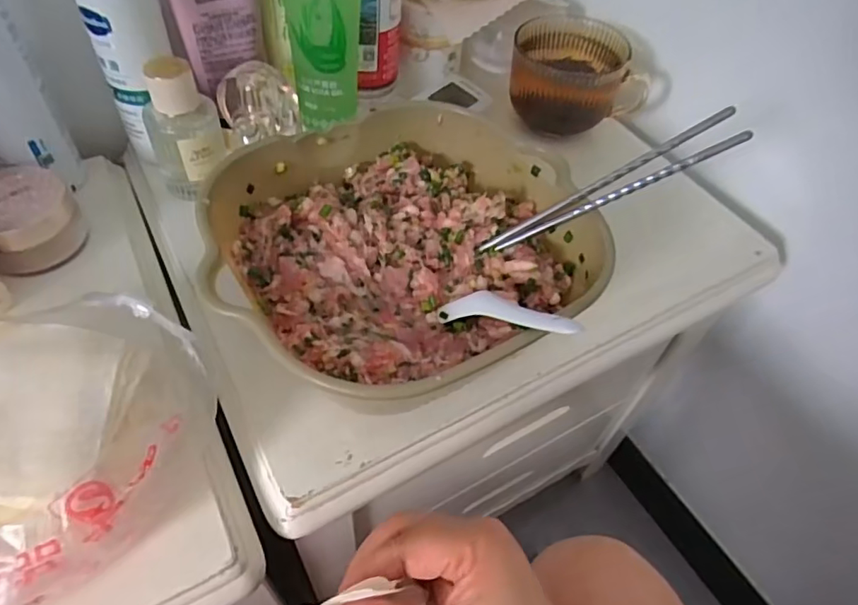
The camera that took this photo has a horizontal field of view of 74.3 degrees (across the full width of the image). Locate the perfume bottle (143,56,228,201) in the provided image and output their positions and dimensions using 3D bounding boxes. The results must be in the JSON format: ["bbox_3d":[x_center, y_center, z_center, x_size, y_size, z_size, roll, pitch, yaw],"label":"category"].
[{"bbox_3d":[-0.182,-0.127,0.426,0.052,0.102,0.043,-18,55,-19],"label":"perfume bottle"}]

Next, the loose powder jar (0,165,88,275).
[{"bbox_3d":[-0.286,-0.059,0.399,0.067,0.049,0.077,-35,62,-28],"label":"loose powder jar"}]

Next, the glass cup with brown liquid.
[{"bbox_3d":[0.134,-0.204,0.524,0.119,0.072,0.080,35,57,21],"label":"glass cup with brown liquid"}]

